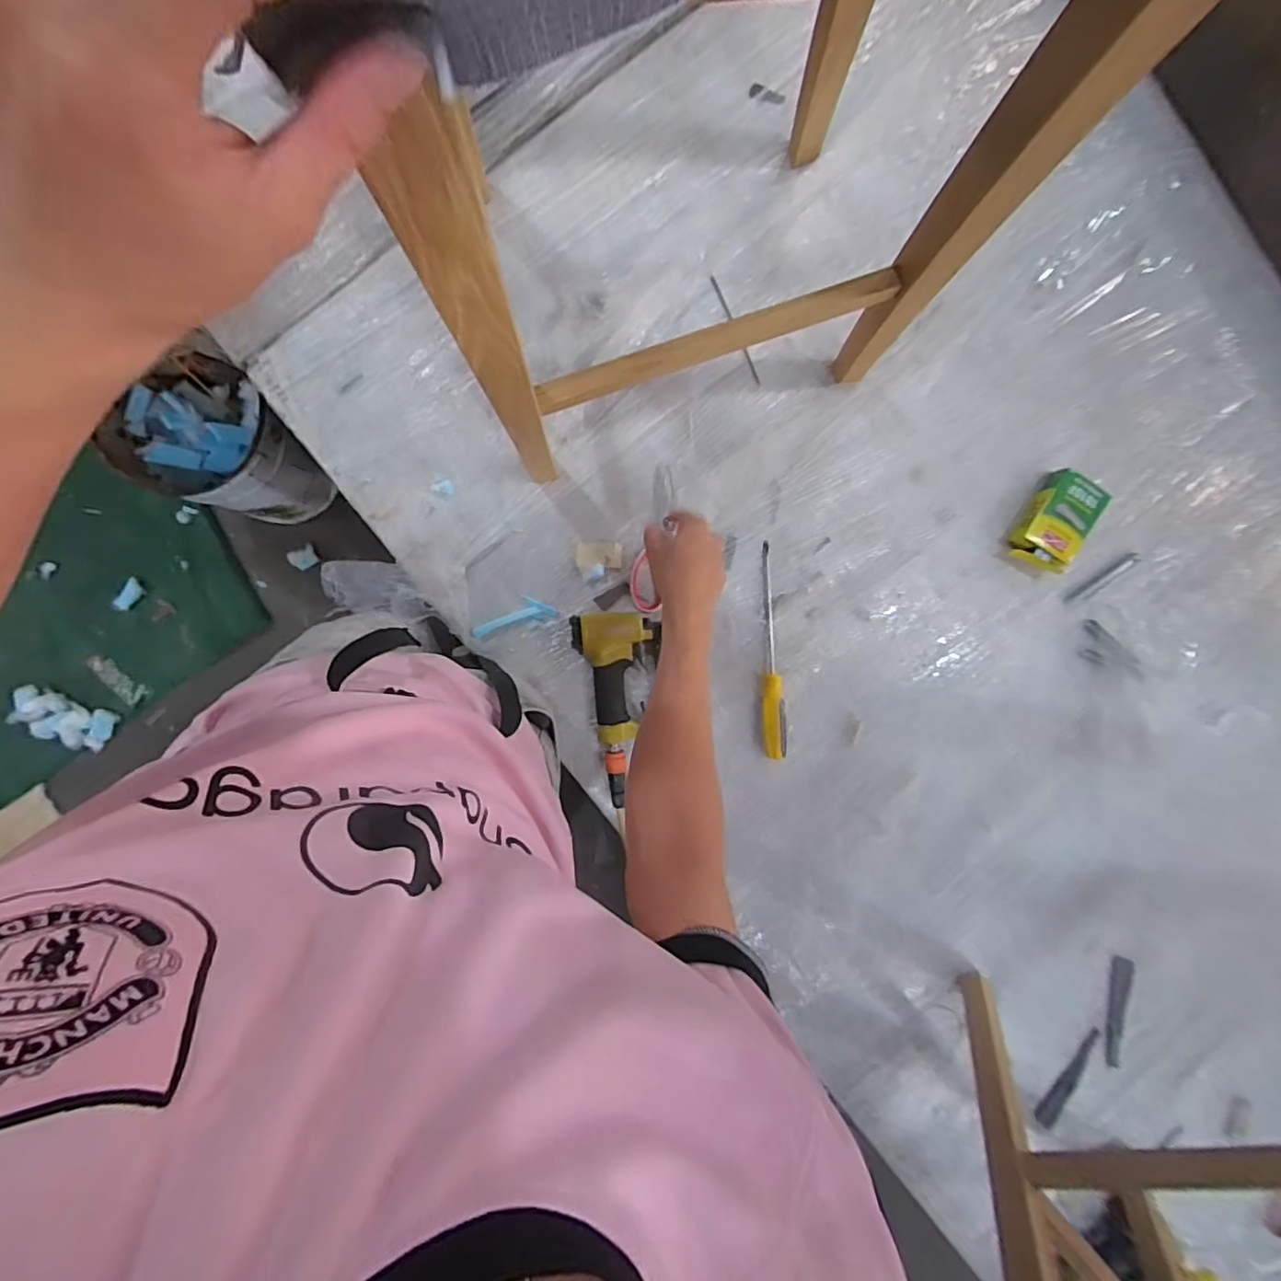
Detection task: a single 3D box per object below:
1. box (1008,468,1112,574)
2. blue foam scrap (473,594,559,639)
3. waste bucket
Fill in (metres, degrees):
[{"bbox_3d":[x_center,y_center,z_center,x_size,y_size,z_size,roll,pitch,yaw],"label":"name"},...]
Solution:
[{"bbox_3d":[0.577,-0.163,0.793,0.087,0.032,0.137,29,90,-4],"label":"box"},{"bbox_3d":[-0.170,-0.035,0.770,0.111,0.017,0.036,-16,93,-3],"label":"blue foam scrap"},{"bbox_3d":[-0.805,-0.371,1.140,0.284,0.265,0.244,41,89,-4],"label":"waste bucket"}]

